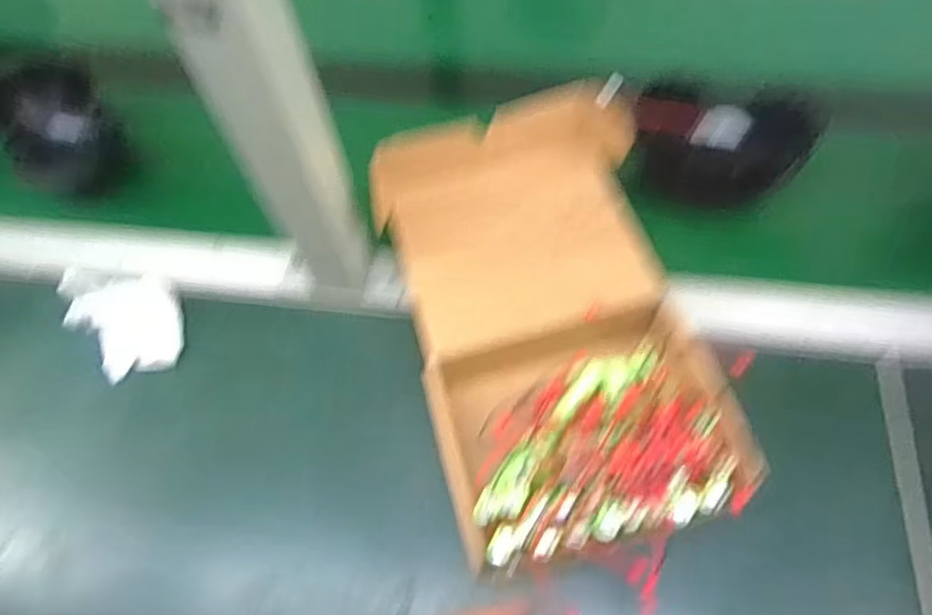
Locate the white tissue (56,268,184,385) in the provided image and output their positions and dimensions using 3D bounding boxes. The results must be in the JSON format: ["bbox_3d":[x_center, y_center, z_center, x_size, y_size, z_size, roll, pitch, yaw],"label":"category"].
[{"bbox_3d":[-0.253,0.008,0.468,0.073,0.048,0.079,-38,66,-16],"label":"white tissue"}]

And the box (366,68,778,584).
[{"bbox_3d":[0.055,0.011,0.423,0.176,0.078,0.300,-14,62,-4],"label":"box"}]

